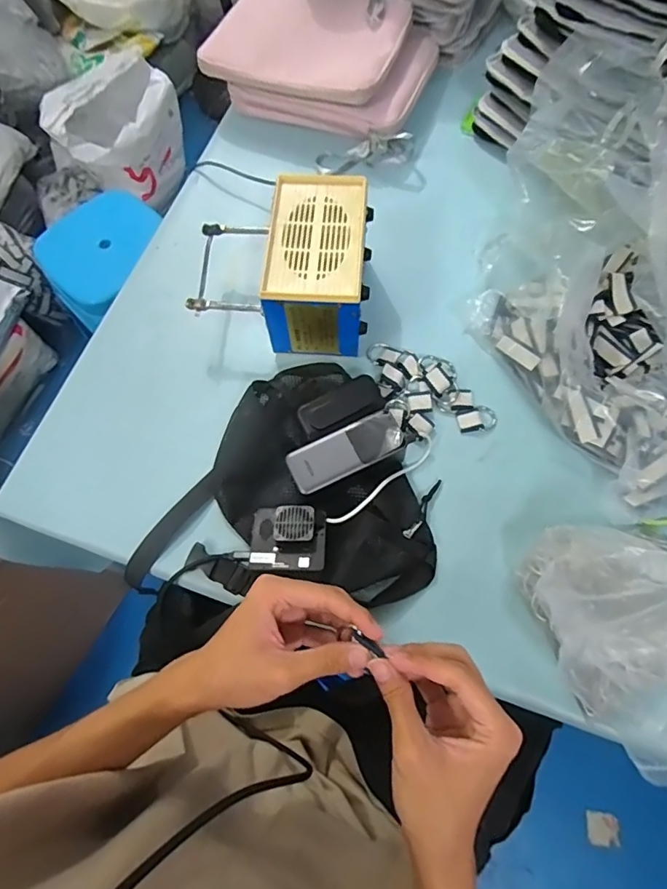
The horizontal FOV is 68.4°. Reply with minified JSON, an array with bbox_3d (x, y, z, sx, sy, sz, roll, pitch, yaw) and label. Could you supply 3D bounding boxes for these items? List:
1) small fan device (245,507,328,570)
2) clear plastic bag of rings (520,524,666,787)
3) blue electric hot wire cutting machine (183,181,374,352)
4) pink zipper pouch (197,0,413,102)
[{"bbox_3d":[-0.047,0.097,0.511,0.077,0.017,0.069,-2,61,3],"label":"small fan device"},{"bbox_3d":[0.281,0.176,0.436,0.147,0.151,0.229,-38,72,-11],"label":"clear plastic bag of rings"},{"bbox_3d":[-0.061,-0.222,0.619,0.208,0.123,0.182,7,69,5],"label":"blue electric hot wire cutting machine"},{"bbox_3d":[-0.043,-0.626,0.750,0.287,0.029,0.214,19,71,9],"label":"pink zipper pouch"}]

